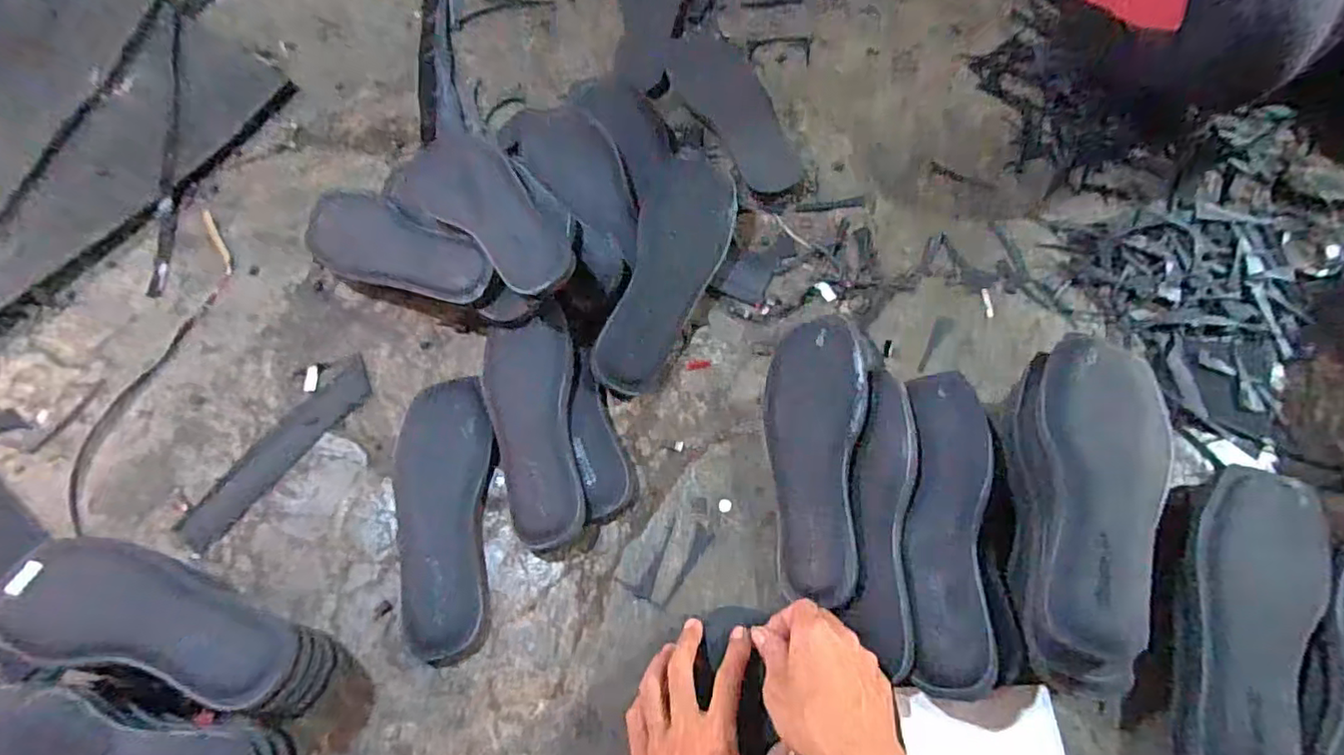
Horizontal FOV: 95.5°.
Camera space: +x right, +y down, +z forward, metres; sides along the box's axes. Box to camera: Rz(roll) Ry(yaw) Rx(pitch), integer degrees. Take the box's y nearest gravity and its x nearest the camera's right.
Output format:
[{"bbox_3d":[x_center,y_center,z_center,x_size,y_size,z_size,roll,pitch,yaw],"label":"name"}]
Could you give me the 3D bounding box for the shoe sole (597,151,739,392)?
[{"bbox_3d":[0.002,-0.117,0.631,0.094,0.036,0.277,12,69,9],"label":"shoe sole"}]

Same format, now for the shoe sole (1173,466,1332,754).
[{"bbox_3d":[0.432,0.187,0.452,0.086,0.022,0.254,19,70,12],"label":"shoe sole"}]

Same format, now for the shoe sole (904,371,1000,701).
[{"bbox_3d":[0.213,0.111,0.470,0.059,0.009,0.239,-1,66,26],"label":"shoe sole"}]

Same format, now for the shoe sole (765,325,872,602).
[{"bbox_3d":[0.119,0.064,0.513,0.086,0.010,0.230,-7,71,31],"label":"shoe sole"}]

